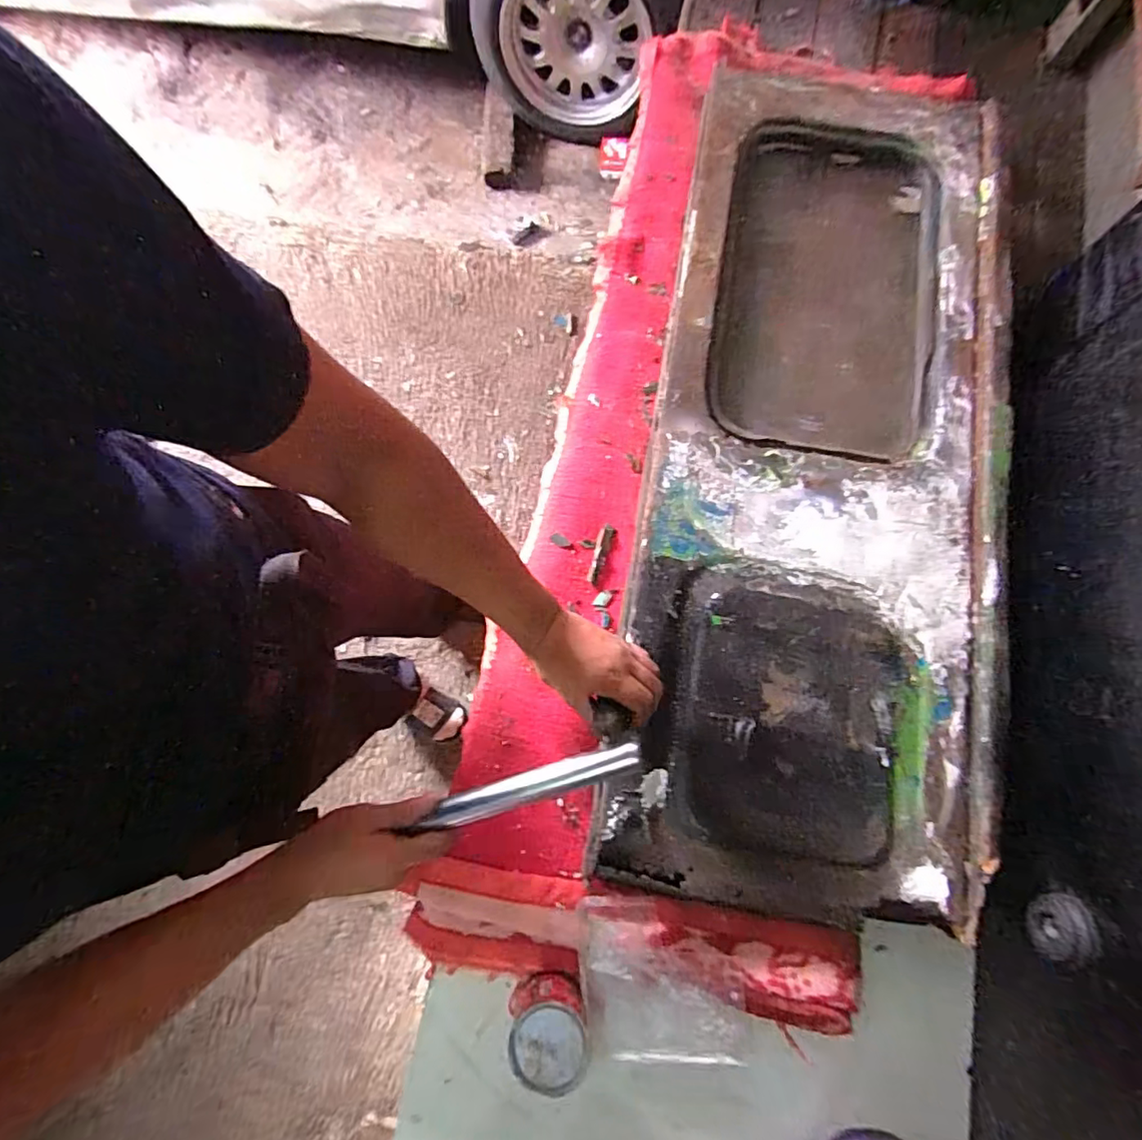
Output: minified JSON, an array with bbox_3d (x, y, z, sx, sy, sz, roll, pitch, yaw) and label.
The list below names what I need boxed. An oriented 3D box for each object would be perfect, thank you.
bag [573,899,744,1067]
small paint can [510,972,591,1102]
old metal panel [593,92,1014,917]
[{"bbox_3d":[0.087,0.402,0.554,0.153,0.029,0.159,-2,79,-5],"label":"bag"},{"bbox_3d":[-0.021,0.434,0.532,0.071,0.053,0.073,1,79,-4],"label":"small paint can"},{"bbox_3d":[0.284,-0.144,0.637,0.359,0.032,0.959,10,78,2],"label":"old metal panel"}]

